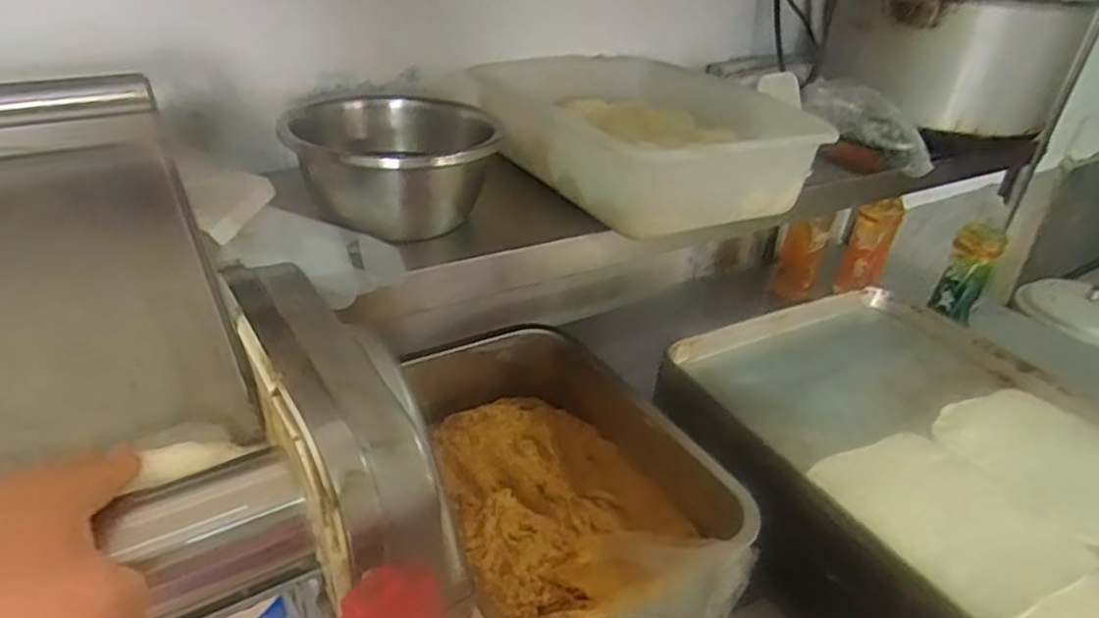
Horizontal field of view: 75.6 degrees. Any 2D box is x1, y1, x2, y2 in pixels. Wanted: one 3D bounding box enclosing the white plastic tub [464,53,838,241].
[{"bbox_3d":[0.087,-0.197,0.780,0.261,0.083,0.352,-12,35,-26],"label":"white plastic tub"}]

